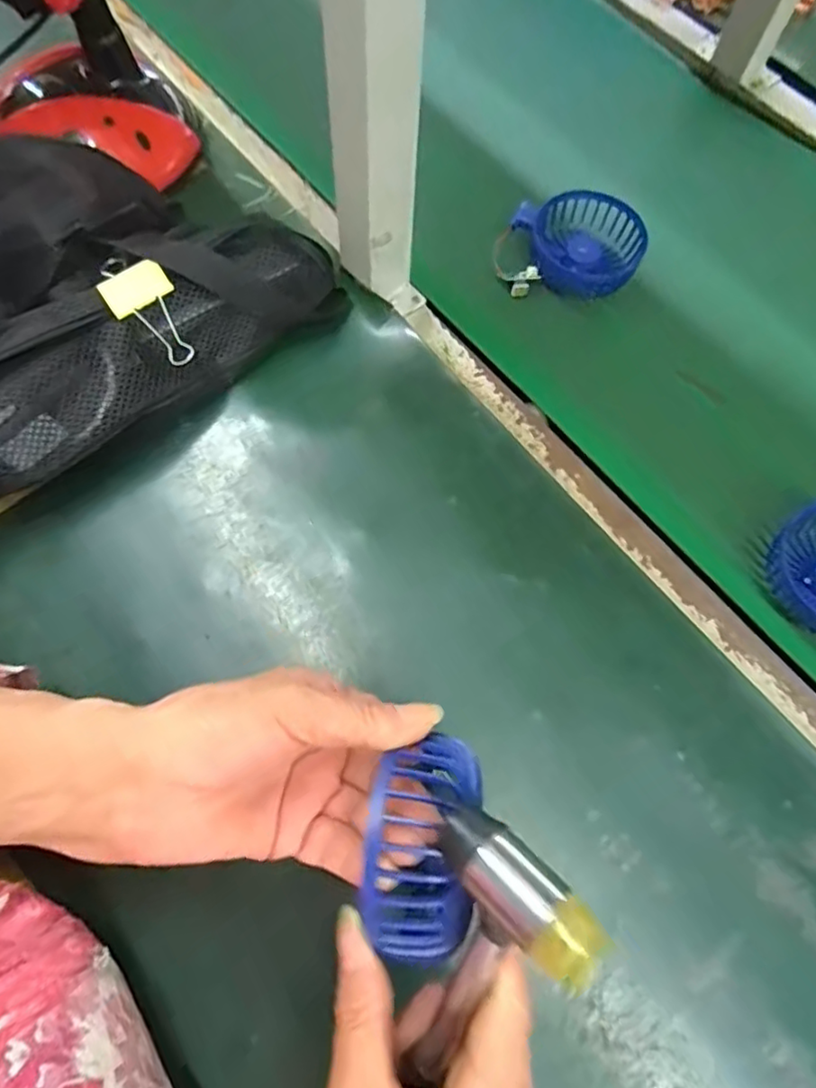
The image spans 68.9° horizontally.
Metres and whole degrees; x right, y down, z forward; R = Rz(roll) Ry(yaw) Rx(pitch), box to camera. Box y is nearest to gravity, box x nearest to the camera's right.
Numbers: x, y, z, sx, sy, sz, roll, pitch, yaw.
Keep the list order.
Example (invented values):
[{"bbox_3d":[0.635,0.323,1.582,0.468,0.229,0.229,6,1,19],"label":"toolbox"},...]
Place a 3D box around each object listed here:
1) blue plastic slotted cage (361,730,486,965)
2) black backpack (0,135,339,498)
[{"bbox_3d":[0.008,0.115,0.235,0.041,0.029,0.083,12,59,3],"label":"blue plastic slotted cage"},{"bbox_3d":[-0.284,-0.178,0.408,0.378,0.078,0.296,-38,76,-14],"label":"black backpack"}]

